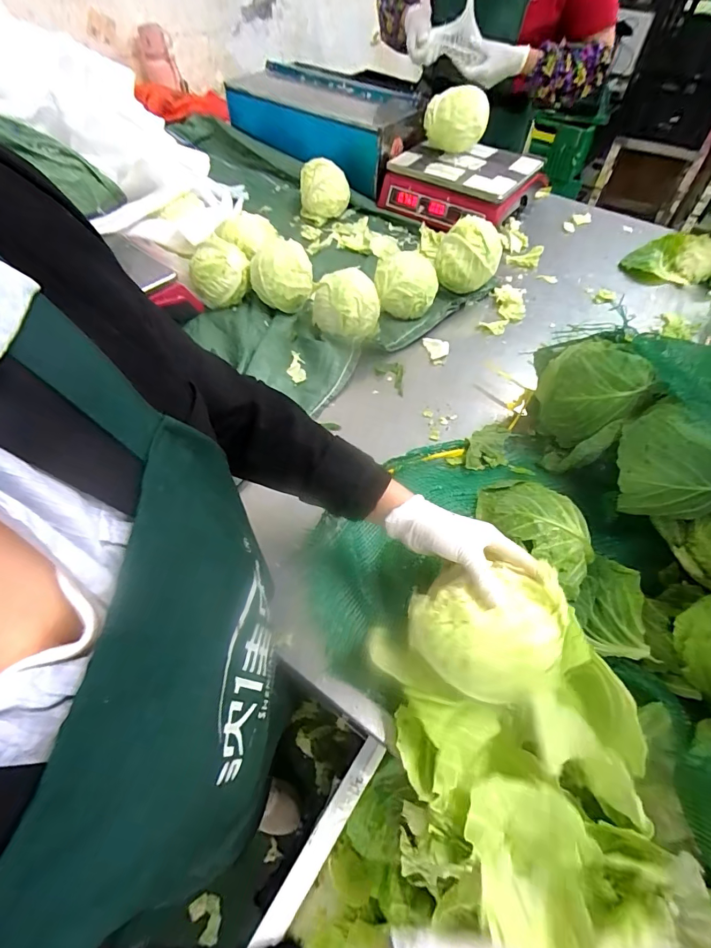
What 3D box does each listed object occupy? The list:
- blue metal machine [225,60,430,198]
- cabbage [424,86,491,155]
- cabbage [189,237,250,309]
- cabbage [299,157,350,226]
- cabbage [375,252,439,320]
[{"bbox_3d":[-0.086,-0.947,1.131,0.240,0.157,0.551,-39,64,-24],"label":"blue metal machine"},{"bbox_3d":[0.216,-0.767,0.944,0.125,0.109,0.130,5,56,3],"label":"cabbage"},{"bbox_3d":[-0.259,-0.385,0.822,0.108,0.091,0.083,-16,57,-11],"label":"cabbage"},{"bbox_3d":[-0.074,-0.674,1.025,0.118,0.104,0.108,-3,56,-3],"label":"cabbage"},{"bbox_3d":[0.097,-0.354,0.813,0.115,0.098,0.116,9,56,6],"label":"cabbage"}]

